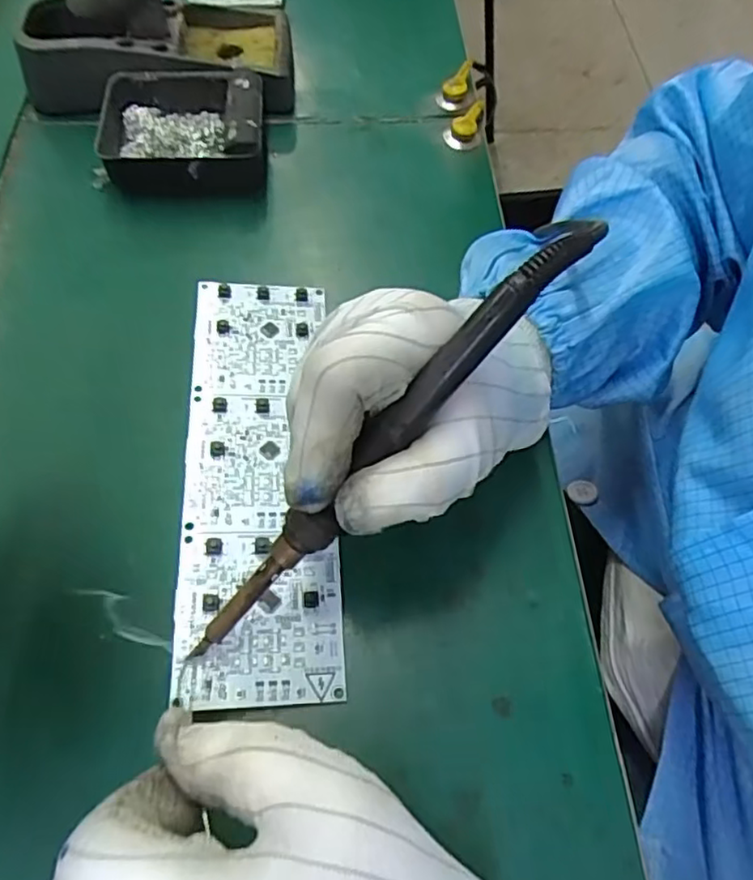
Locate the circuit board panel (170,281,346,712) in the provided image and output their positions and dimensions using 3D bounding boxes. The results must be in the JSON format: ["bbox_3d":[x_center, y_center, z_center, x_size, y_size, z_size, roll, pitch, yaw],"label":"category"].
[{"bbox_3d":[-0.056,0.010,0.293,0.066,0.009,0.210,-6,61,-4],"label":"circuit board panel"}]

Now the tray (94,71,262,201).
[{"bbox_3d":[-0.116,-0.186,0.385,0.110,0.037,0.088,-1,60,-2],"label":"tray"}]

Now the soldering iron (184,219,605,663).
[{"bbox_3d":[-0.001,0.006,0.220,0.206,0.017,0.014,-48,68,11],"label":"soldering iron"}]

